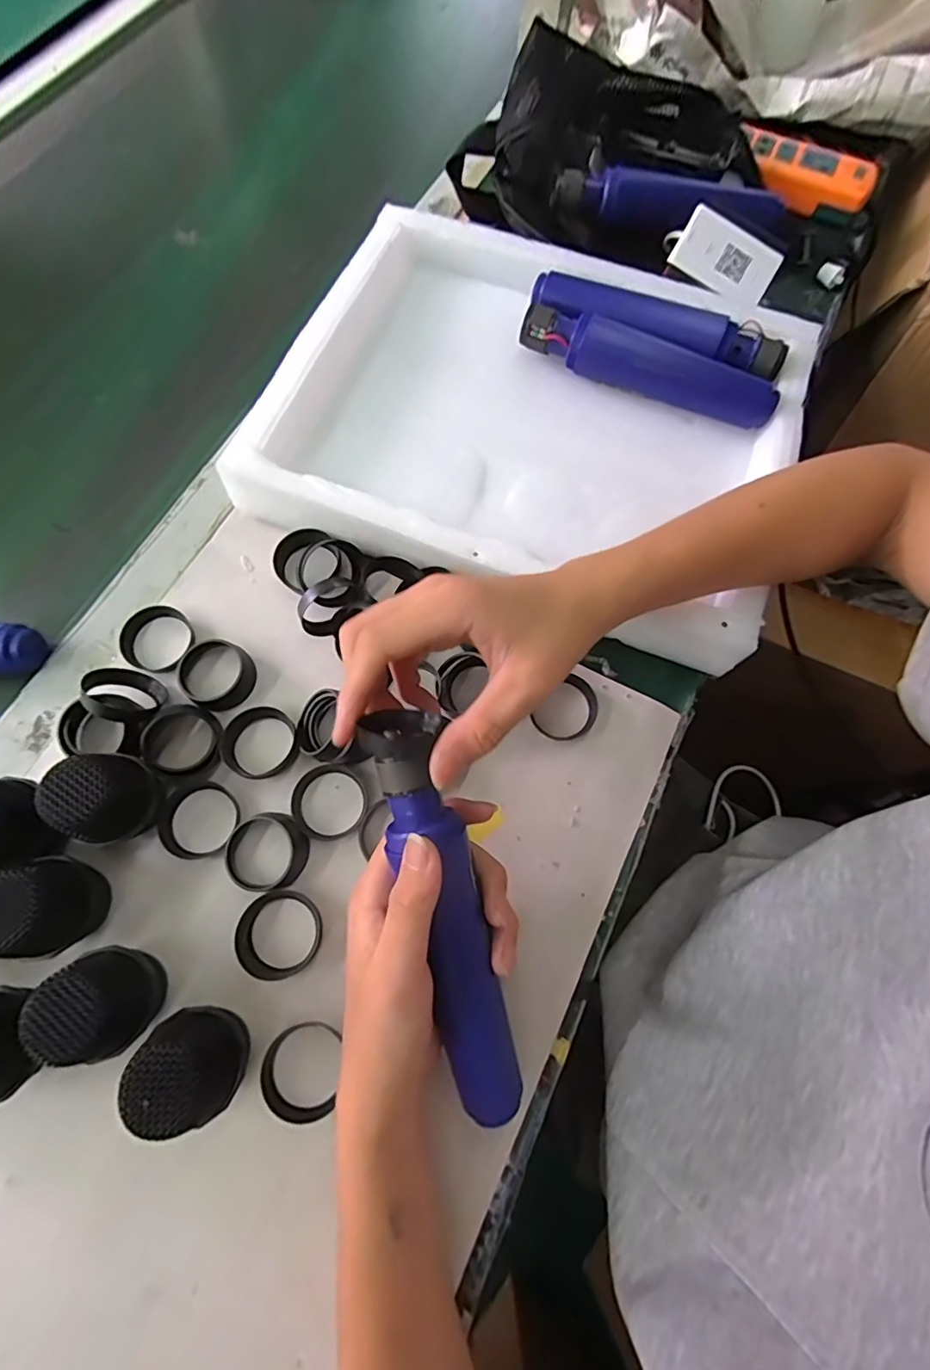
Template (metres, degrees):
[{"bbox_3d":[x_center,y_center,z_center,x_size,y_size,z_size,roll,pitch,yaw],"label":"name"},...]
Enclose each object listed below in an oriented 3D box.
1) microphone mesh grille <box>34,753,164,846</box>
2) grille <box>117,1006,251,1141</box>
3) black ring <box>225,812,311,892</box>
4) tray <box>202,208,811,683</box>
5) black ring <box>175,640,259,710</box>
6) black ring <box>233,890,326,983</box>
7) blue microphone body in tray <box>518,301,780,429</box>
[{"bbox_3d":[-0.190,0.062,0.294,0.037,0.057,0.041,34,73,9],"label":"microphone mesh grille"},{"bbox_3d":[-0.127,0.181,0.260,0.040,0.060,0.041,10,71,1],"label":"grille"},{"bbox_3d":[-0.113,0.095,0.311,0.046,0.015,0.041,-10,72,-6],"label":"black ring"},{"bbox_3d":[0.062,-0.201,0.389,0.362,0.051,0.301,20,72,4],"label":"tray"},{"bbox_3d":[-0.159,-0.008,0.342,0.047,0.013,0.043,1,71,-2],"label":"black ring"},{"bbox_3d":[-0.101,0.136,0.296,0.043,0.018,0.042,1,71,-2],"label":"black ring"},{"bbox_3d":[0.132,-0.233,0.398,0.186,0.029,0.033,26,72,6],"label":"blue microphone body in tray"}]

